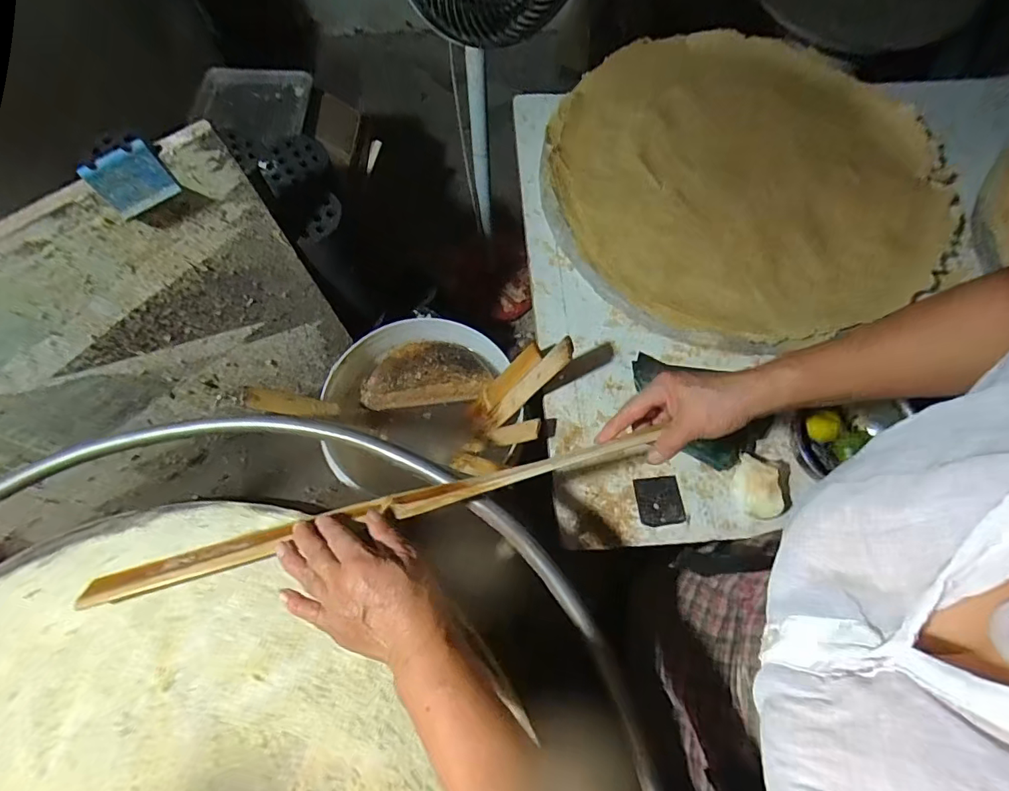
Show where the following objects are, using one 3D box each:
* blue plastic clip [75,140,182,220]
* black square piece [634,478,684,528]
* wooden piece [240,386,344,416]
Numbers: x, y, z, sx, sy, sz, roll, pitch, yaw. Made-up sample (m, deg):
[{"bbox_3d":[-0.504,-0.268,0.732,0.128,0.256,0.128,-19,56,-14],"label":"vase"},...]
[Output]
[{"bbox_3d":[-0.383,-0.223,0.510,0.066,0.055,0.021,-41,74,-14],"label":"blue plastic clip"},{"bbox_3d":[0.206,0.139,0.654,0.058,0.005,0.062,-5,69,-2],"label":"black square piece"},{"bbox_3d":[-0.275,0.012,0.651,0.012,0.126,0.027,-22,68,33],"label":"wooden piece"}]

